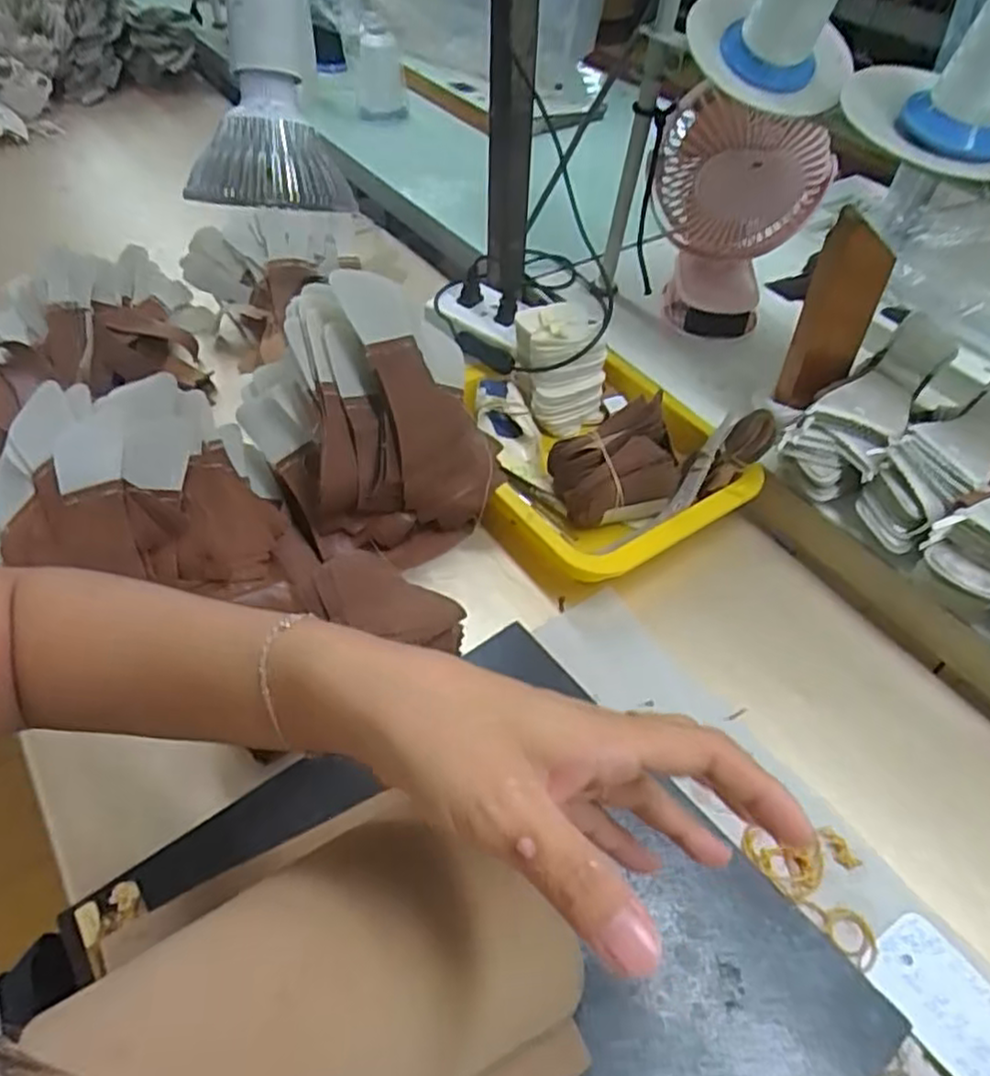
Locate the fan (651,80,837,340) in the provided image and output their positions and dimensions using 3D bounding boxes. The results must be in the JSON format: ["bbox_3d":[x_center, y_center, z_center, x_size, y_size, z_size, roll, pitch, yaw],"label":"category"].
[{"bbox_3d":[0.216,-0.290,0.679,0.145,0.192,0.096,15,50,12],"label":"fan"}]

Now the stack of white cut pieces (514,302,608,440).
[{"bbox_3d":[0.058,-0.153,0.661,0.078,0.081,0.086,0,49,-1],"label":"stack of white cut pieces"}]

